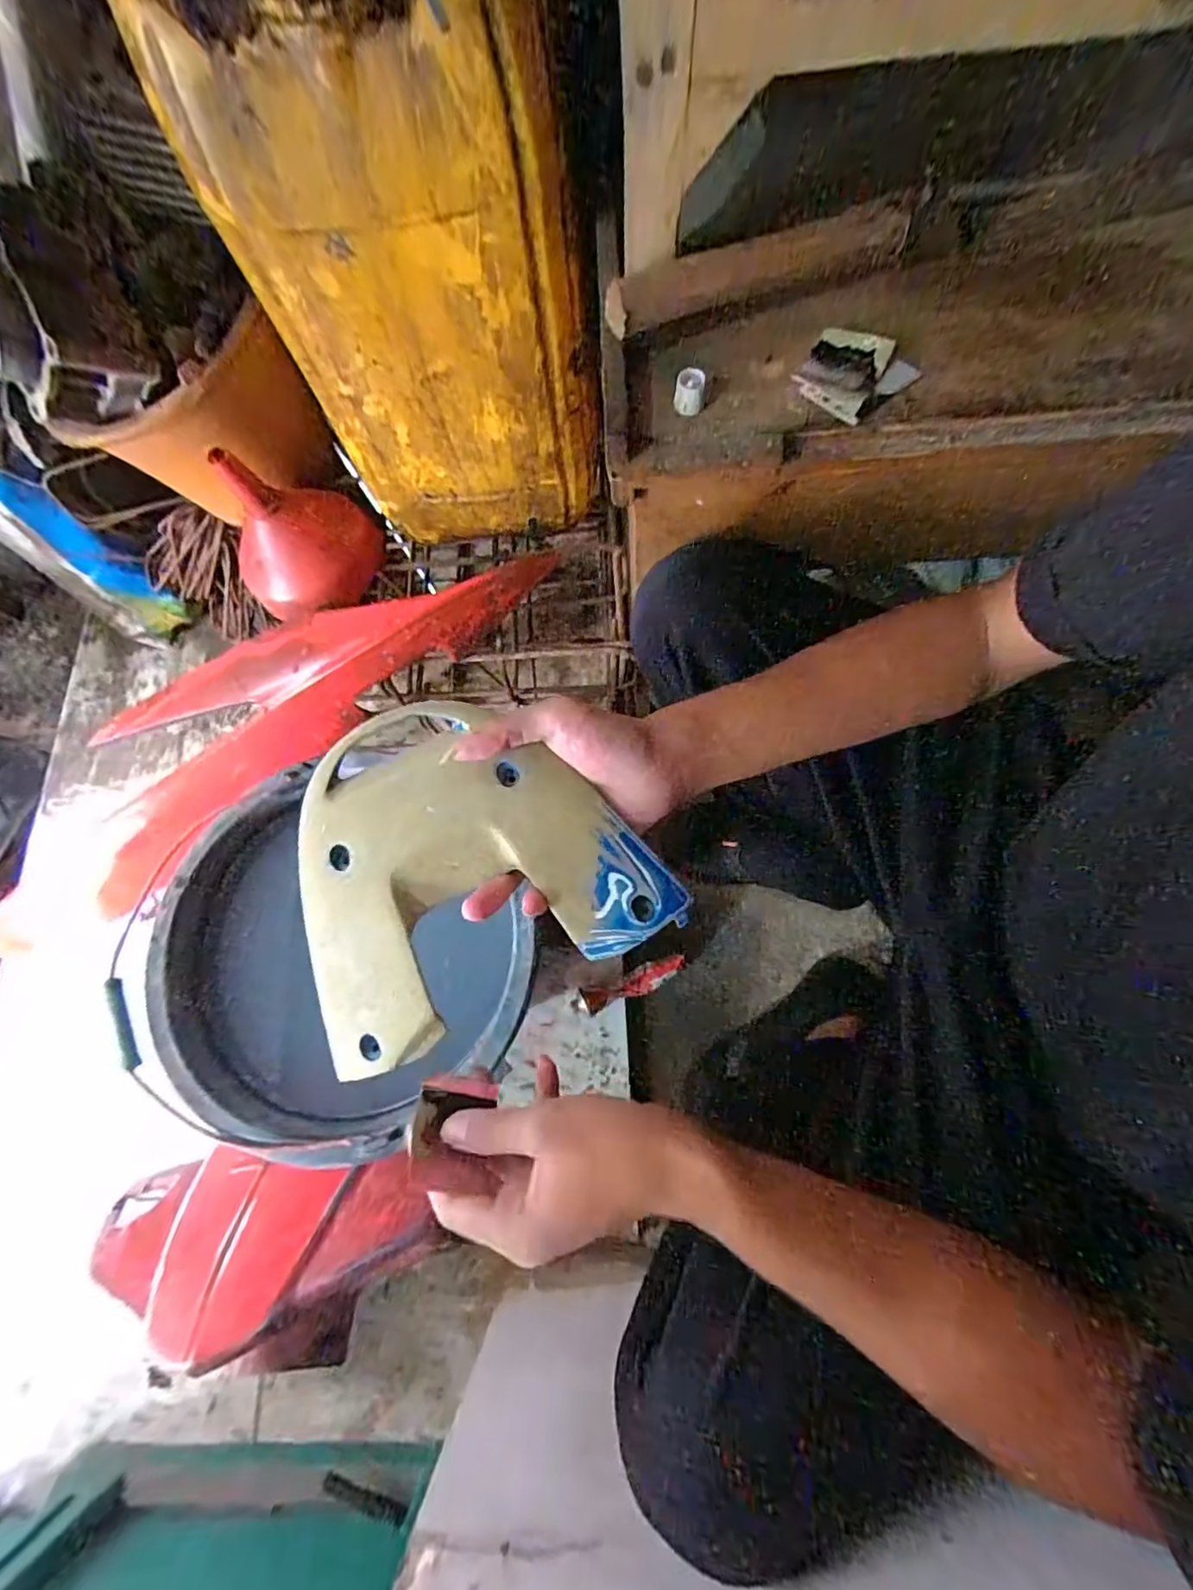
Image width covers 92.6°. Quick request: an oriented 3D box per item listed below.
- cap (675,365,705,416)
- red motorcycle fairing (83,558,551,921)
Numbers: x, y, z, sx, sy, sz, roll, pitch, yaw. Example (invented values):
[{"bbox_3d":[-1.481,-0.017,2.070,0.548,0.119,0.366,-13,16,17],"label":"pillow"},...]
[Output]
[{"bbox_3d":[0.056,-0.240,0.340,0.016,0.019,0.016,0,74,1],"label":"cap"},{"bbox_3d":[-0.308,-0.086,0.561,0.571,0.080,0.162,-32,75,5],"label":"red motorcycle fairing"}]

